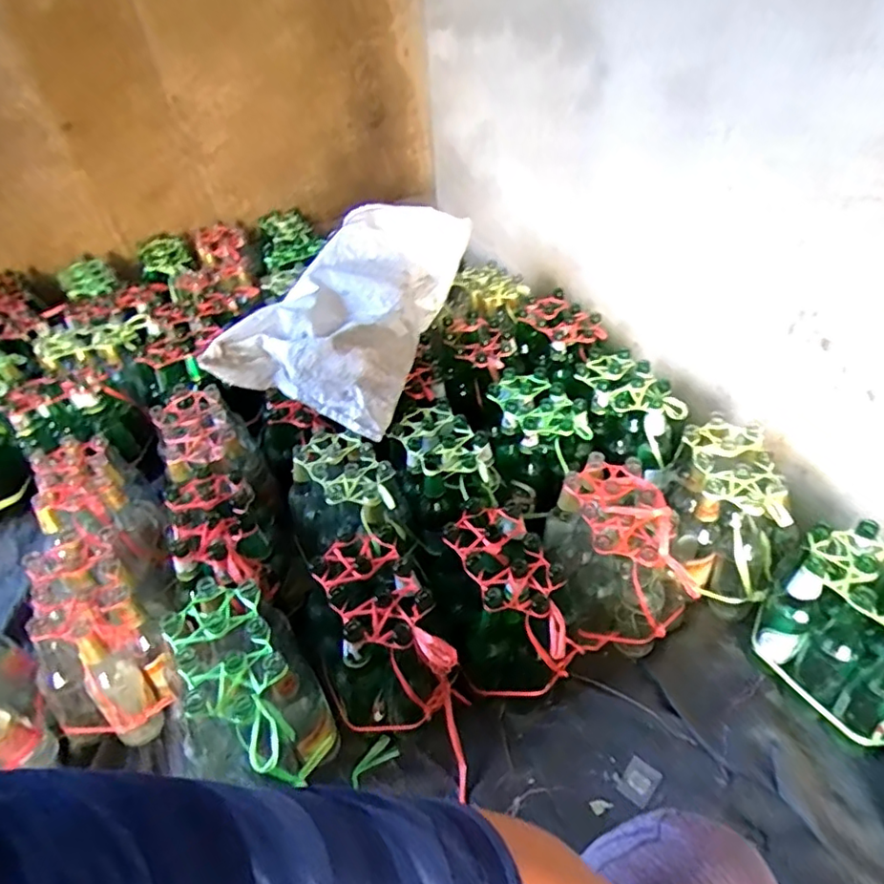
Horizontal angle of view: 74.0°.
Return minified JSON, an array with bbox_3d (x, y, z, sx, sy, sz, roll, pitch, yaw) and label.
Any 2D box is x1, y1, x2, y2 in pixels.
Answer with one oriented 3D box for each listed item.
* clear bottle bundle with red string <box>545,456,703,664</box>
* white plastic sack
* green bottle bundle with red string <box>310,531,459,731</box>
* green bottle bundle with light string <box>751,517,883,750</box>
[{"bbox_3d":[0.298,0.191,1.003,0.225,0.229,0.262,1,41,7],"label":"clear bottle bundle with red string"},{"bbox_3d":[-0.187,-0.325,1.306,0.358,0.172,0.634,9,42,16],"label":"white plastic sack"},{"bbox_3d":[-0.102,0.302,0.909,0.166,0.203,0.257,-19,42,-16],"label":"green bottle bundle with red string"},{"bbox_3d":[0.618,0.295,0.857,0.151,0.235,0.263,-22,43,-19],"label":"green bottle bundle with light string"}]

